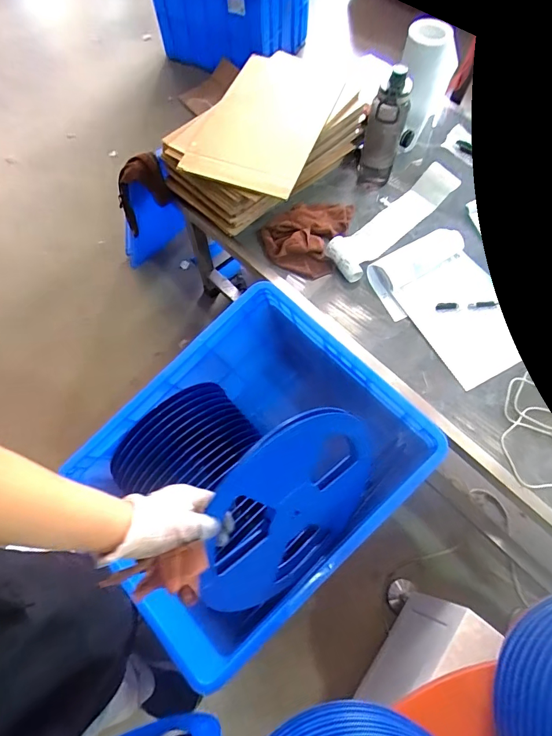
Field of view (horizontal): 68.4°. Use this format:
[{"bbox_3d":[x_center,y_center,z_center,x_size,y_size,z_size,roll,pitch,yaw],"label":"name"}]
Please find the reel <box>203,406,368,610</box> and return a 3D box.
[{"bbox_3d":[0.031,0.210,0.595,0.302,0.303,0.025,-19,31,-36],"label":"reel"}]

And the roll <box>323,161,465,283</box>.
[{"bbox_3d":[0.278,-0.350,0.949,0.097,0.042,0.409,42,73,17],"label":"roll"}]

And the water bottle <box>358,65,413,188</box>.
[{"bbox_3d":[0.241,-0.523,0.906,0.076,0.244,0.074,14,67,7],"label":"water bottle"}]

